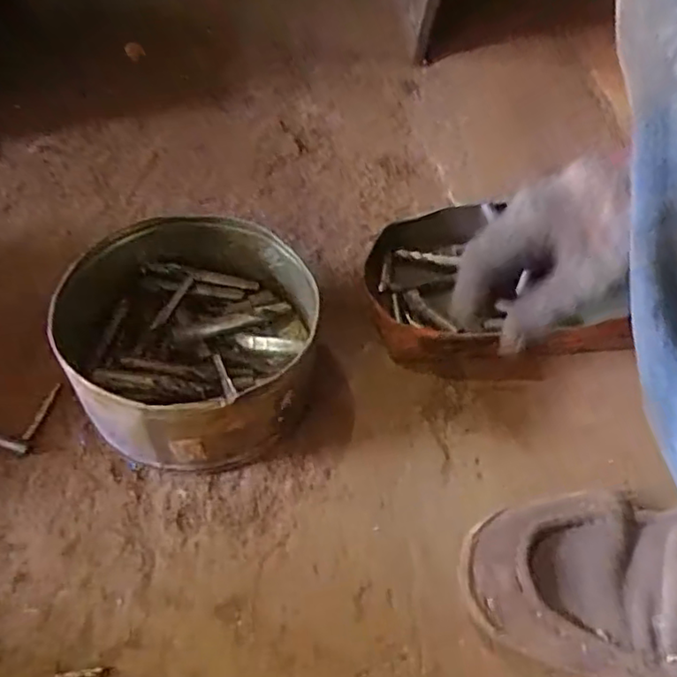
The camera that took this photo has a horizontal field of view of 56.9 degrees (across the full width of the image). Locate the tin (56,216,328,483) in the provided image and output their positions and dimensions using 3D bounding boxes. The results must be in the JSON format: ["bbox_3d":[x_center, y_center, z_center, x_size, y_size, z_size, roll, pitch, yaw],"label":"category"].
[{"bbox_3d":[-0.114,0.003,0.496,0.188,0.090,0.187,2,53,-3],"label":"tin"}]

